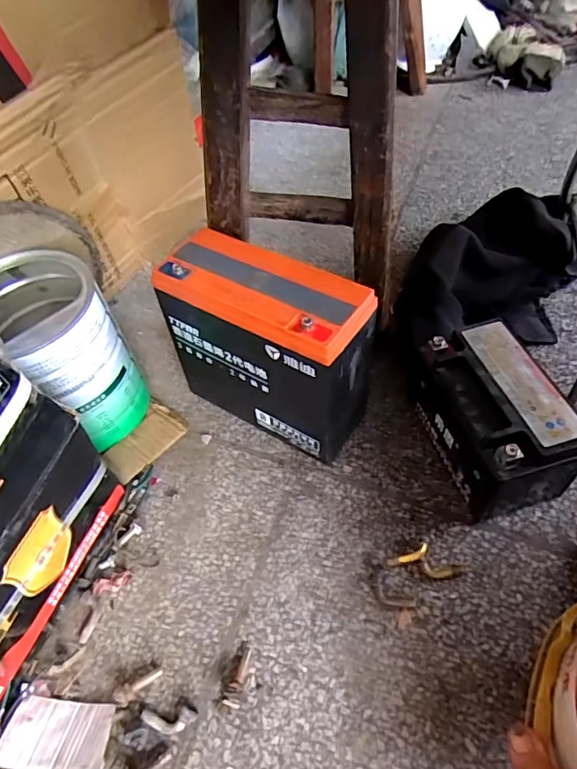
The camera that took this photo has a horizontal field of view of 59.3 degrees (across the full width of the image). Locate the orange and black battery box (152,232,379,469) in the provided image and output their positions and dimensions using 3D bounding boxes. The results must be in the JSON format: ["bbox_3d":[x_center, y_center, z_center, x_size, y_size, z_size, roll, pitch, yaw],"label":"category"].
[{"bbox_3d":[-0.018,-0.029,0.477,0.186,0.173,0.077,26,58,24],"label":"orange and black battery box"}]

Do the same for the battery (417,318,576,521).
[{"bbox_3d":[0.186,0.032,0.458,0.089,0.099,0.147,-15,52,-7],"label":"battery"}]

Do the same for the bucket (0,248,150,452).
[{"bbox_3d":[-0.222,-0.023,0.493,0.126,0.174,0.121,32,61,27],"label":"bucket"}]

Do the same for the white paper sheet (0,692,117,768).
[{"bbox_3d":[-0.164,0.249,0.362,0.080,0.005,0.046,1,34,11],"label":"white paper sheet"}]

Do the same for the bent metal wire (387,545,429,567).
[{"bbox_3d":[0.103,0.146,0.430,0.039,0.011,0.011,-18,52,-9],"label":"bent metal wire"}]

